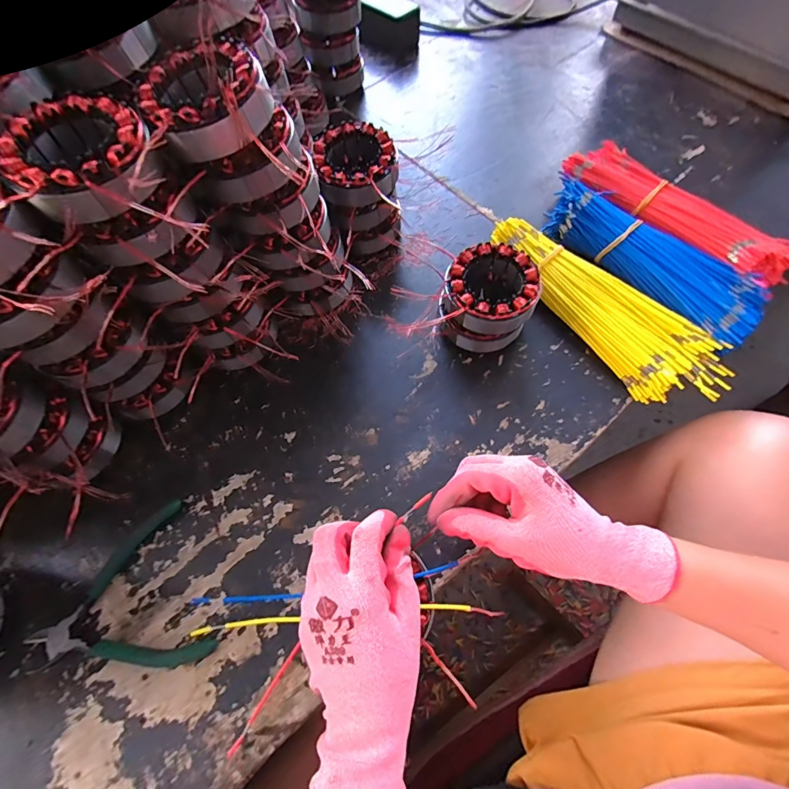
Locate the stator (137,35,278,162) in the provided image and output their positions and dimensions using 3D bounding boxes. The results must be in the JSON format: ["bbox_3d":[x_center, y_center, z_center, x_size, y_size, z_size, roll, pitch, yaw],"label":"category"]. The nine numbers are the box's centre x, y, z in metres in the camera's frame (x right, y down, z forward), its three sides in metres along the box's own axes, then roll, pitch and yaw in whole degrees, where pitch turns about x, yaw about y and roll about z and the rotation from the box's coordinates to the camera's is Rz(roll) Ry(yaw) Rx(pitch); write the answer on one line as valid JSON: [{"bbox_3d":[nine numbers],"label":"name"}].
[{"bbox_3d":[-0.130,-0.209,0.280,0.082,0.032,0.087,0,66,1],"label":"stator"}]

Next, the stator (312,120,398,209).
[{"bbox_3d":[-0.038,-0.234,0.414,0.085,0.038,0.083,0,66,1],"label":"stator"}]

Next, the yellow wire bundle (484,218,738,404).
[{"bbox_3d":[0.216,-0.094,0.422,0.084,0.041,0.271,-35,70,-14],"label":"yellow wire bundle"}]

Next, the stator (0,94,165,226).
[{"bbox_3d":[-0.198,-0.150,0.259,0.084,0.033,0.083,0,66,1],"label":"stator"}]

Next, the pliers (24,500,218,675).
[{"bbox_3d":[-0.233,0.180,0.338,0.133,0.011,0.132,-25,68,-10],"label":"pliers"}]

